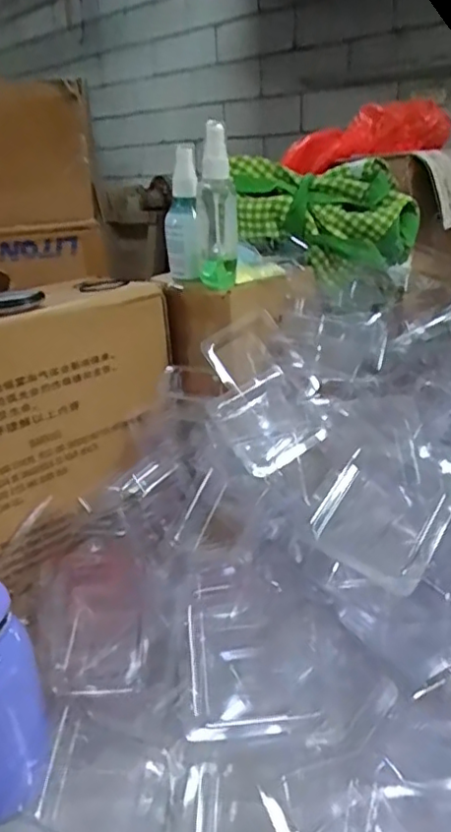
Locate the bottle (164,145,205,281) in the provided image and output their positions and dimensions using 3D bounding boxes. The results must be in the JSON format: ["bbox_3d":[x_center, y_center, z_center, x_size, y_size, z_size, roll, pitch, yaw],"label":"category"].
[{"bbox_3d":[-0.039,-0.183,0.568,0.032,0.116,0.031,-5,23,-6],"label":"bottle"}]

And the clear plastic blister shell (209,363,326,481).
[{"bbox_3d":[0.036,0.004,0.506,0.075,0.074,0.009,-33,-10,-18],"label":"clear plastic blister shell"}]

